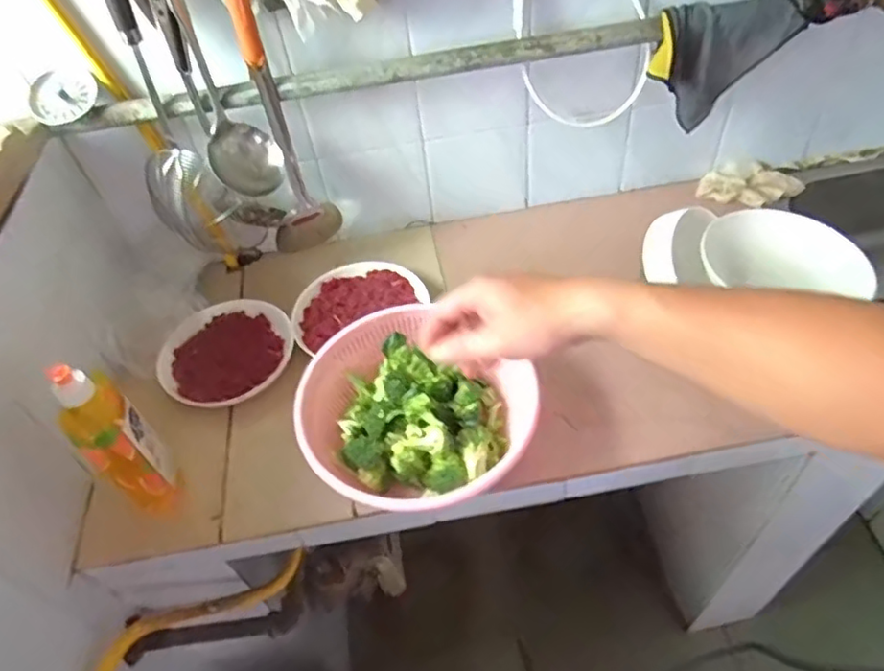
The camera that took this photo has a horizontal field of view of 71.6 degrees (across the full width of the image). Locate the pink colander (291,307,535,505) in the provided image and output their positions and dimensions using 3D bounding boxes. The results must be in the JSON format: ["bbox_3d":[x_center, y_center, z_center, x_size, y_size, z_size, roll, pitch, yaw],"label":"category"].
[{"bbox_3d":[-0.020,0.076,0.675,0.260,0.078,0.223,-20,50,-10],"label":"pink colander"}]

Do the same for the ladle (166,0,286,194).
[{"bbox_3d":[-0.244,-0.286,0.654,0.074,0.285,0.063,-16,49,-7],"label":"ladle"}]

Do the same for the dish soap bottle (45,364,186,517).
[{"bbox_3d":[-0.320,0.101,0.605,0.055,0.196,0.060,29,58,28],"label":"dish soap bottle"}]

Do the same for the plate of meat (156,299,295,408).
[{"bbox_3d":[-0.272,0.018,0.793,0.151,0.031,0.165,-3,49,4],"label":"plate of meat"}]

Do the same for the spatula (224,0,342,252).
[{"bbox_3d":[-0.202,-0.257,0.733,0.050,0.422,0.080,27,58,27],"label":"spatula"}]

